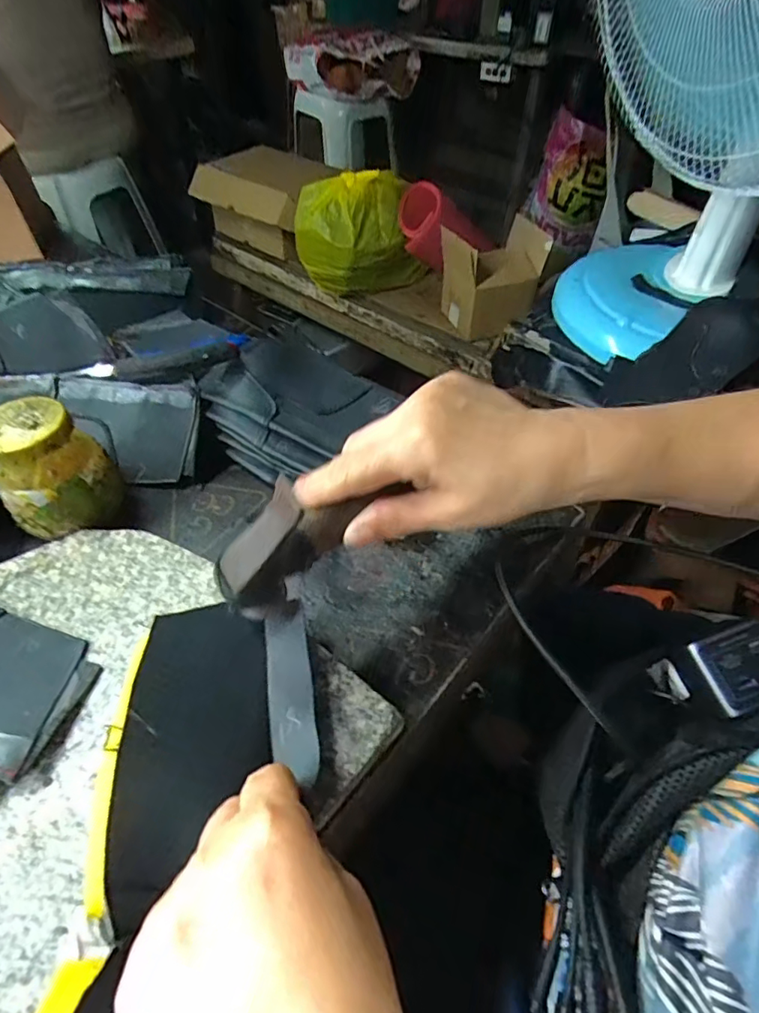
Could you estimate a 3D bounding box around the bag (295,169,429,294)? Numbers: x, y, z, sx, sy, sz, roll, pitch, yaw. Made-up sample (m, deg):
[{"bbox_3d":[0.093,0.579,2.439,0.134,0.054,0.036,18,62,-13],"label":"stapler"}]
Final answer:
[{"bbox_3d":[-0.039,-0.547,1.068,0.234,0.199,0.156,-21,53,-16],"label":"bag"}]

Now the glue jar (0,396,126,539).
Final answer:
[{"bbox_3d":[-0.224,-0.026,0.362,0.062,0.076,0.062,0,50,1],"label":"glue jar"}]

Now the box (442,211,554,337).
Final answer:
[{"bbox_3d":[0.215,-0.422,0.985,0.181,0.163,0.135,-9,50,-7],"label":"box"}]

